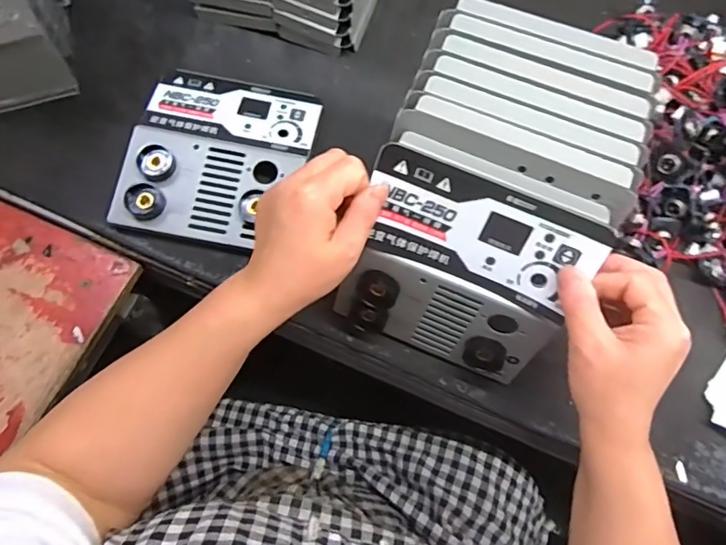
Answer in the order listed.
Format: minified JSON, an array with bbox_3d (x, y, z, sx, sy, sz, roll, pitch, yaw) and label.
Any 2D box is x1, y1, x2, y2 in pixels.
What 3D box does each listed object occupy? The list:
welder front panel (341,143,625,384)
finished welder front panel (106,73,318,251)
[{"bbox_3d":[0.065,0.007,0.370,0.150,0.159,0.017,23,41,5],"label":"welder front panel"},{"bbox_3d":[-0.126,-0.103,0.470,0.154,0.042,0.165,10,69,1],"label":"finished welder front panel"}]

